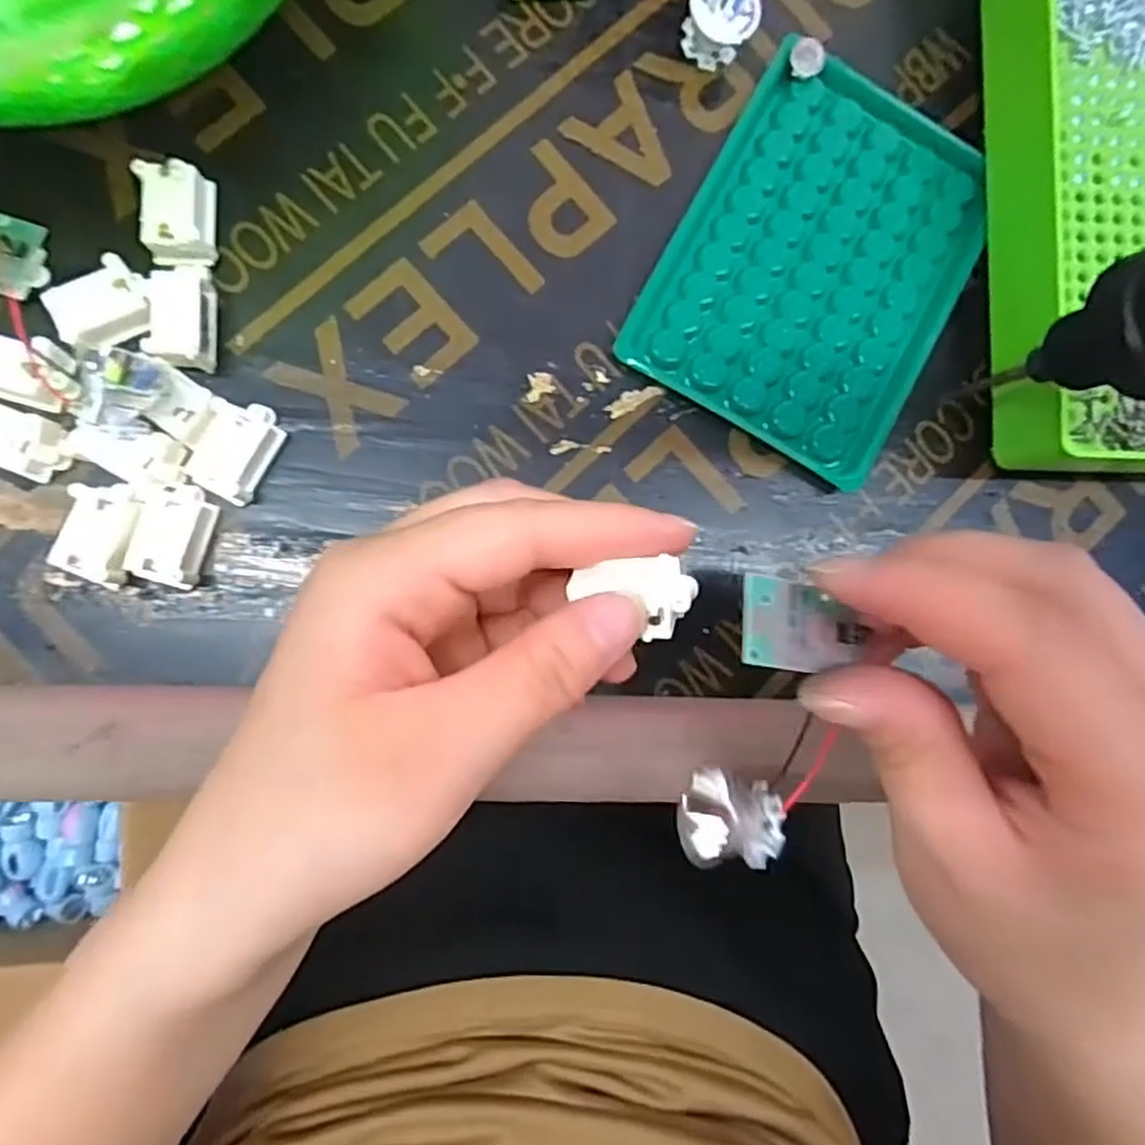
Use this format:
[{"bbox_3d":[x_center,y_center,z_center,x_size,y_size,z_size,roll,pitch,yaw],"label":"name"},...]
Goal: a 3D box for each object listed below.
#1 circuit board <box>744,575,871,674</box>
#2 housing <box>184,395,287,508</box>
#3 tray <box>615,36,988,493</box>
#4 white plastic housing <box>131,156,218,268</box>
[{"bbox_3d":[0.050,0.012,0.156,0.031,0.007,0.019,8,85,-8],"label":"circuit board"},{"bbox_3d":[-0.101,-0.037,0.217,0.018,0.013,0.029,24,83,-6],"label":"housing"},{"bbox_3d":[0.084,-0.106,0.247,0.093,0.009,0.127,29,83,-5],"label":"tray"},{"bbox_3d":[-0.118,-0.106,0.217,0.018,0.012,0.029,-3,87,-8],"label":"white plastic housing"}]

